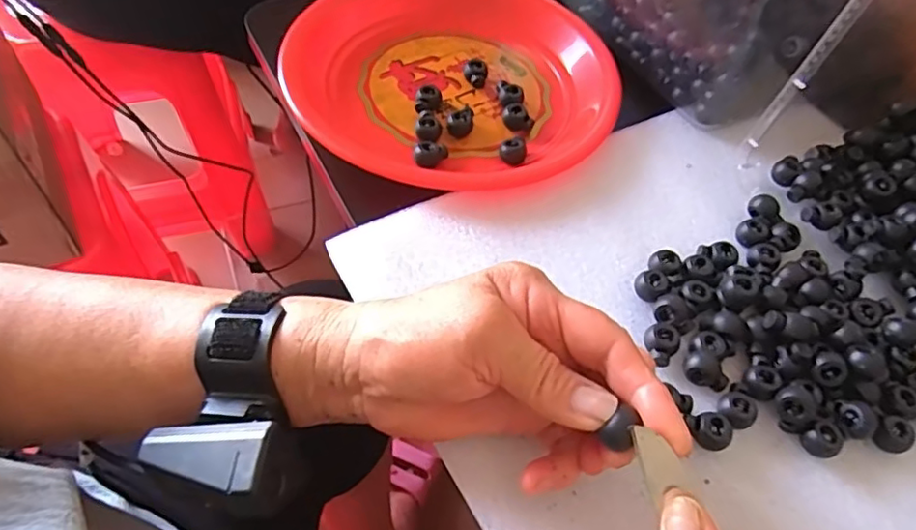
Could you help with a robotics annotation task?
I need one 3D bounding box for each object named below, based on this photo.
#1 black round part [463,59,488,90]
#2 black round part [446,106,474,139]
[{"bbox_3d":[0.013,-0.137,0.434,0.017,0.013,0.018,3,55,-4],"label":"black round part"},{"bbox_3d":[0.002,-0.096,0.407,0.017,0.017,0.015,1,55,-5],"label":"black round part"}]

